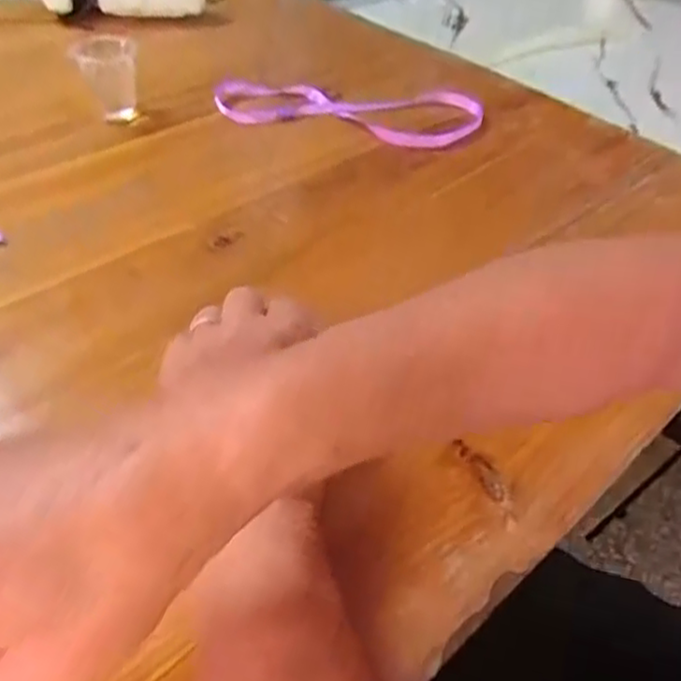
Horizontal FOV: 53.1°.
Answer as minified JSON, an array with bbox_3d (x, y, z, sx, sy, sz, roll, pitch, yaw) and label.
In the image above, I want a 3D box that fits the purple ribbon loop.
[{"bbox_3d":[0.008,-0.208,0.602,0.236,0.017,0.097,5,43,0],"label":"purple ribbon loop"}]

